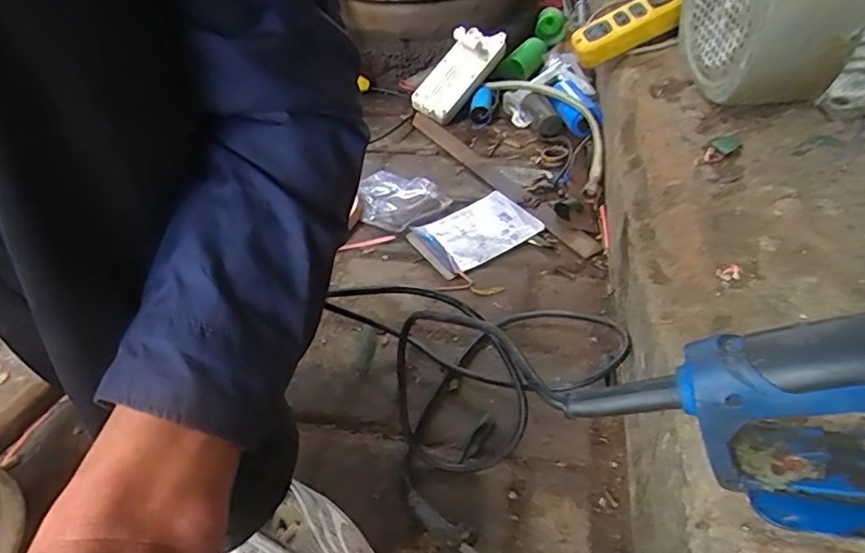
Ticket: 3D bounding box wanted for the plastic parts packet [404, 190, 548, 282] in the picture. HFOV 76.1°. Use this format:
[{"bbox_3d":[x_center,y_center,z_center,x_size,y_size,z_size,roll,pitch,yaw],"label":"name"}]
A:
[{"bbox_3d":[0.055,-0.059,0.702,0.148,0.016,0.102,-29,47,-22],"label":"plastic parts packet"}]

